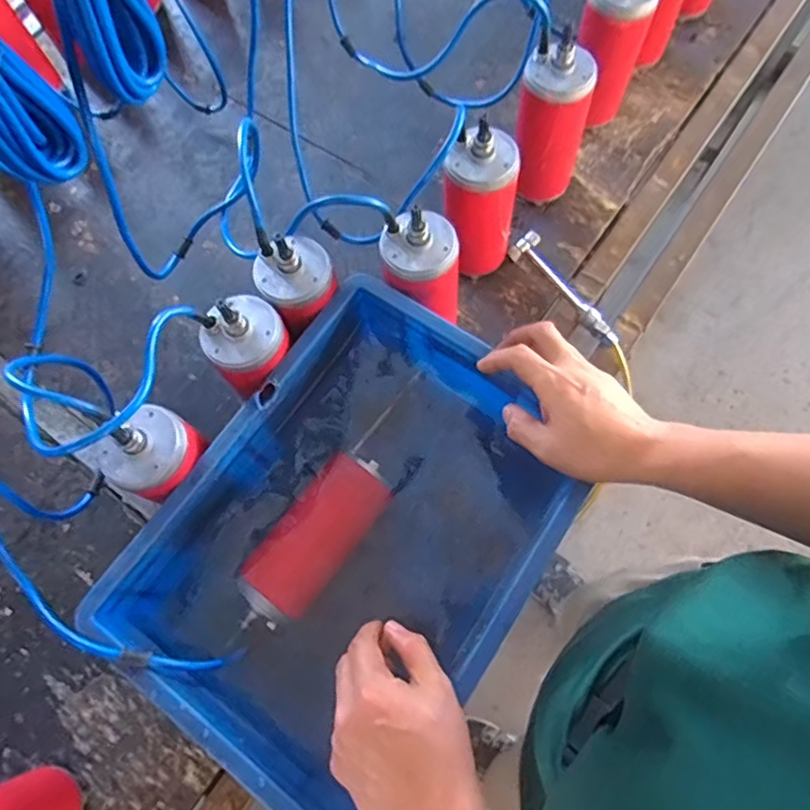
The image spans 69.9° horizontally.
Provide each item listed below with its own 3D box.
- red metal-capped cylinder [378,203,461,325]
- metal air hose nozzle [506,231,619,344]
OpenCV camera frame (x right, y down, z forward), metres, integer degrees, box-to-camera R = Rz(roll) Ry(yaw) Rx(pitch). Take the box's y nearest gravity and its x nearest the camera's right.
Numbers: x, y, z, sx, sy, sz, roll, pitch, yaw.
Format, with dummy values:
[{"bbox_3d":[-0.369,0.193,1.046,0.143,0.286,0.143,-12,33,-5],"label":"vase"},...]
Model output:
[{"bbox_3d":[0.018,-0.130,0.622,0.080,0.197,0.064,-40,74,-11],"label":"red metal-capped cylinder"},{"bbox_3d":[0.191,-0.138,0.705,0.036,0.024,0.174,-32,73,-8],"label":"metal air hose nozzle"}]

